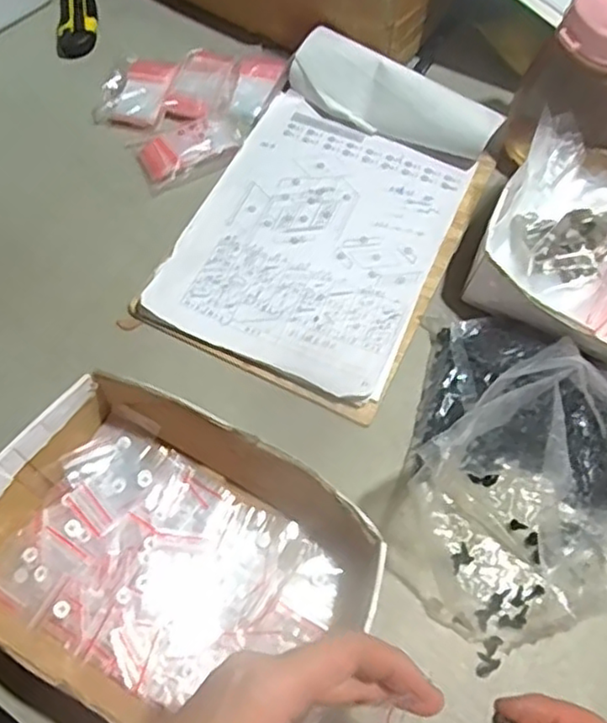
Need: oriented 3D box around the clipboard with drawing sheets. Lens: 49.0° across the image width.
[{"bbox_3d":[0.026,-0.136,0.588,0.219,0.049,0.325,24,64,10],"label":"clipboard with drawing sheets"}]

